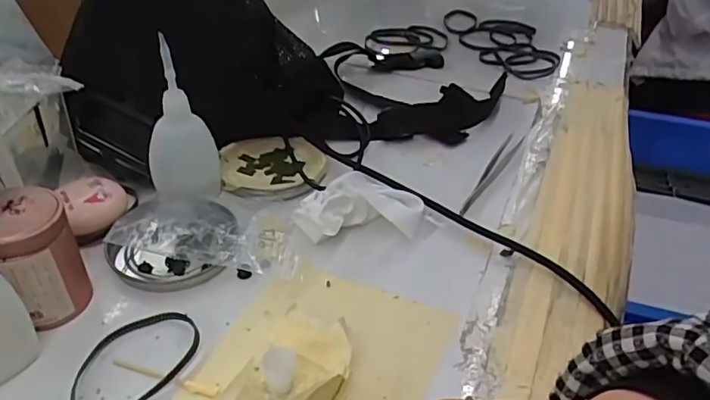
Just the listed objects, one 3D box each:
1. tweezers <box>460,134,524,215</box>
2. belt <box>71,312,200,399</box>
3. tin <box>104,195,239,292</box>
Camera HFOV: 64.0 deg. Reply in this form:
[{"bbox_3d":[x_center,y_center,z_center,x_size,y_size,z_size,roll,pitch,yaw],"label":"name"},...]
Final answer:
[{"bbox_3d":[0.109,-0.024,0.442,0.012,0.007,0.115,21,41,22],"label":"tweezers"},{"bbox_3d":[-0.112,0.081,0.290,0.047,0.009,0.070,33,47,32],"label":"belt"},{"bbox_3d":[-0.113,0.020,0.356,0.075,0.020,0.075,0,38,-5],"label":"tin"}]

